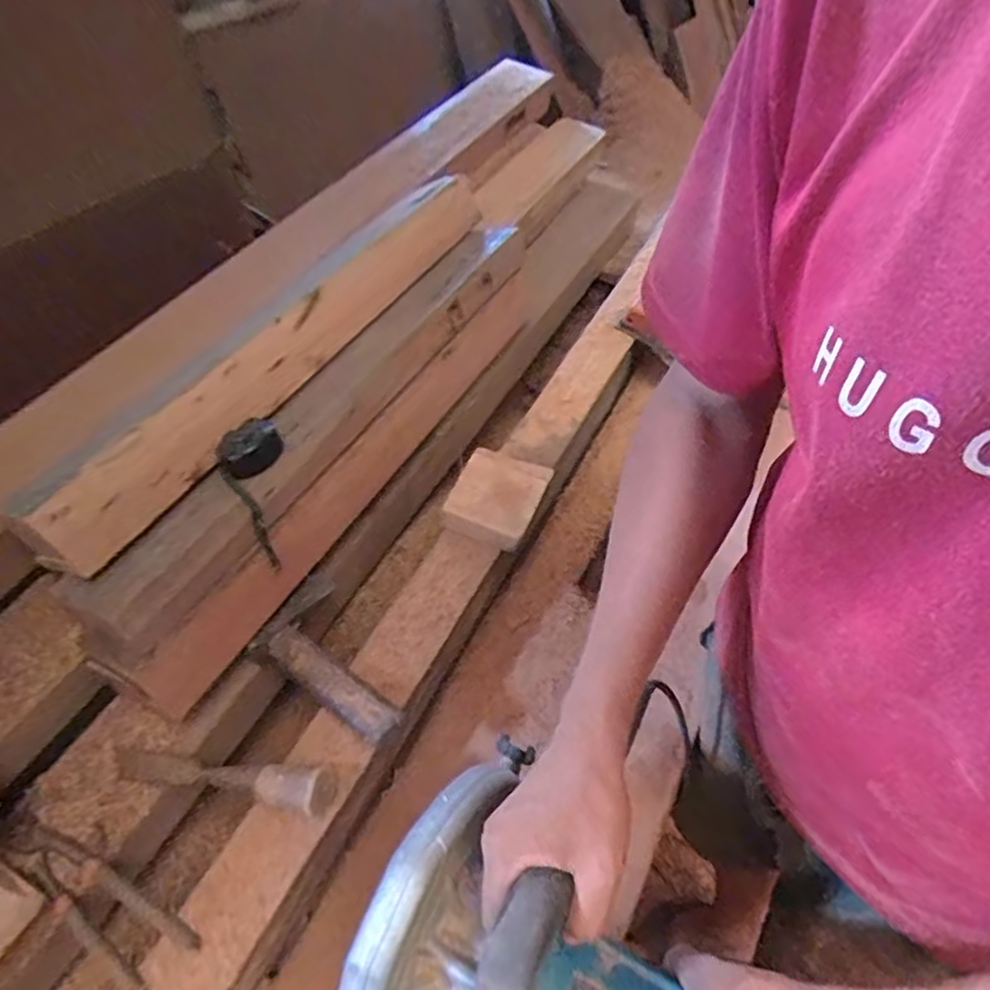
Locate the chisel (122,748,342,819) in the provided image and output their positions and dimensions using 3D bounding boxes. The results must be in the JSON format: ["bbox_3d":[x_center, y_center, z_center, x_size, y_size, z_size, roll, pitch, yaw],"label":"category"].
[{"bbox_3d":[-0.253,0.266,0.613,0.239,0.052,0.042,-4,45,24],"label":"chisel"}]

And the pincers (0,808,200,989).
[{"bbox_3d":[-0.345,0.336,0.558,0.223,0.033,0.054,22,53,23],"label":"pincers"}]

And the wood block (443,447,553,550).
[{"bbox_3d":[0.004,0.001,0.779,0.094,0.043,0.119,16,51,18],"label":"wood block"}]

